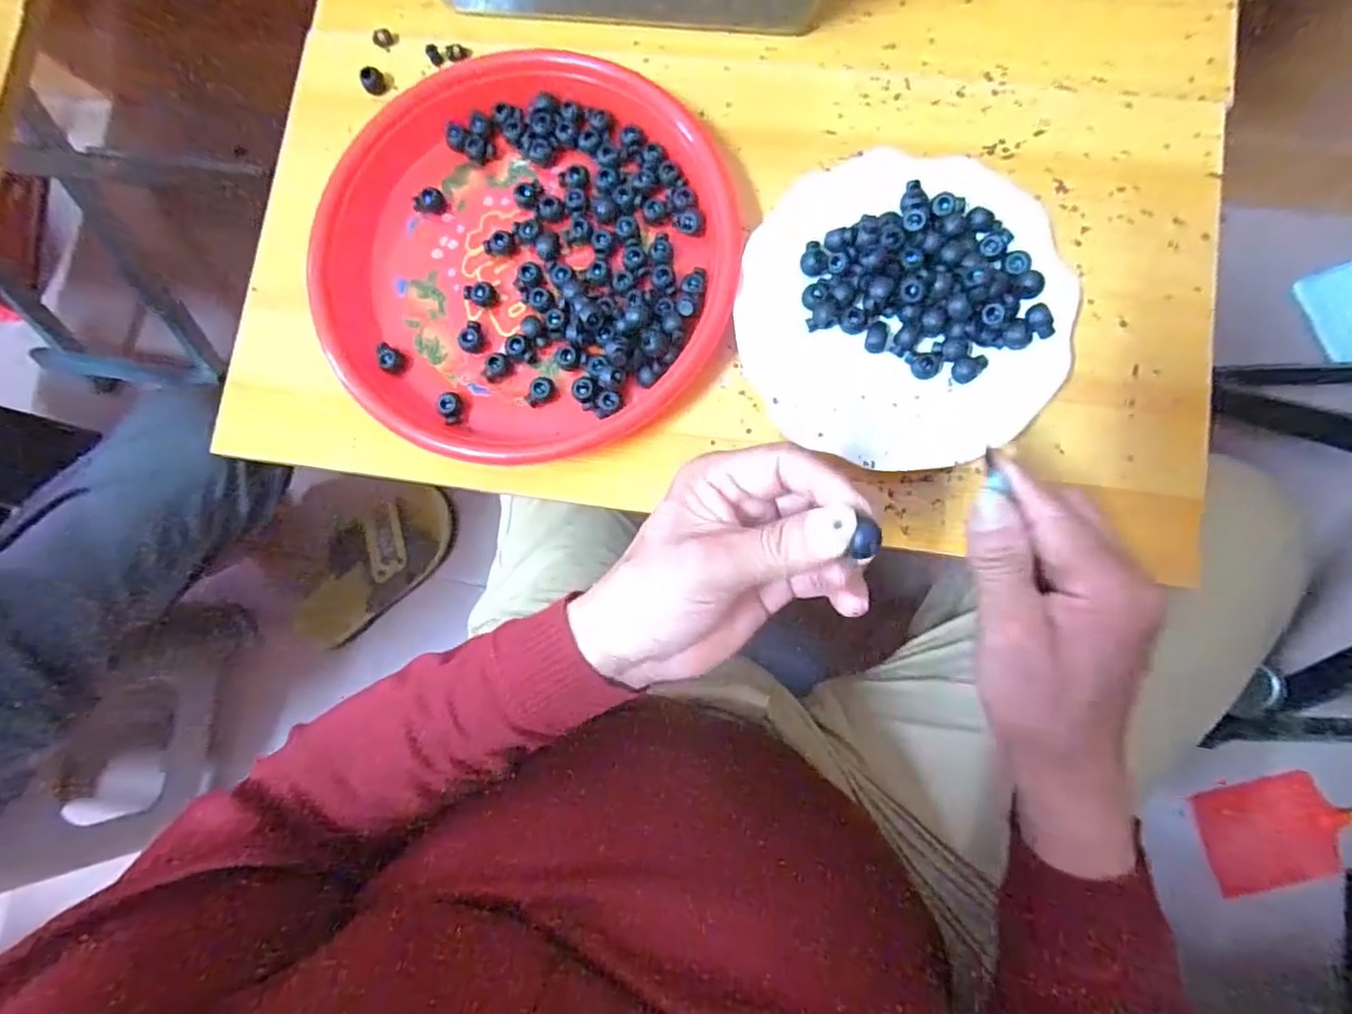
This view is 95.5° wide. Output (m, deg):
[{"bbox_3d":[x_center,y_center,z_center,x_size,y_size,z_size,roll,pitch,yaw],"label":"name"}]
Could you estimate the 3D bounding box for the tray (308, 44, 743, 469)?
[{"bbox_3d":[-0.091,-0.158,0.379,0.245,0.036,0.255,0,84,5],"label":"tray"}]

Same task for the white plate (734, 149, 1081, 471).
[{"bbox_3d":[0.130,-0.114,0.355,0.181,0.037,0.179,0,84,5],"label":"white plate"}]

